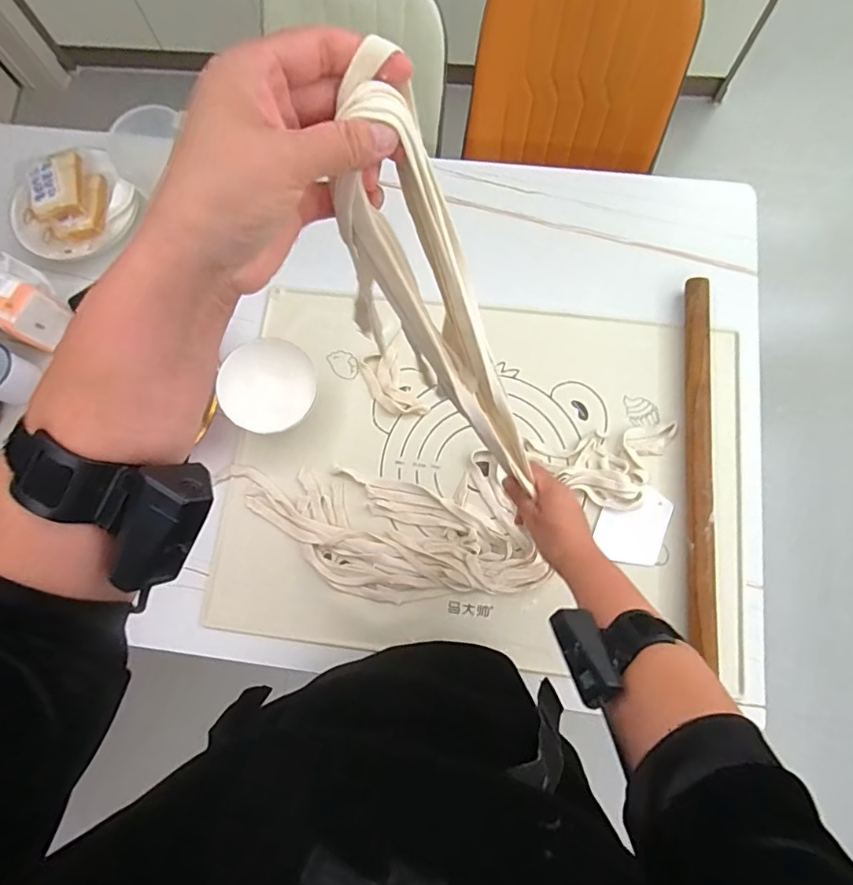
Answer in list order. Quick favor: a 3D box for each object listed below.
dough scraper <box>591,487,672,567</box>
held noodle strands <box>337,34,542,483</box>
[{"bbox_3d":[0.273,0.108,0.684,0.086,0.005,0.100,21,80,5],"label":"dough scraper"},{"bbox_3d":[0.019,-0.063,0.388,0.075,0.374,0.034,-46,53,-9],"label":"held noodle strands"}]

